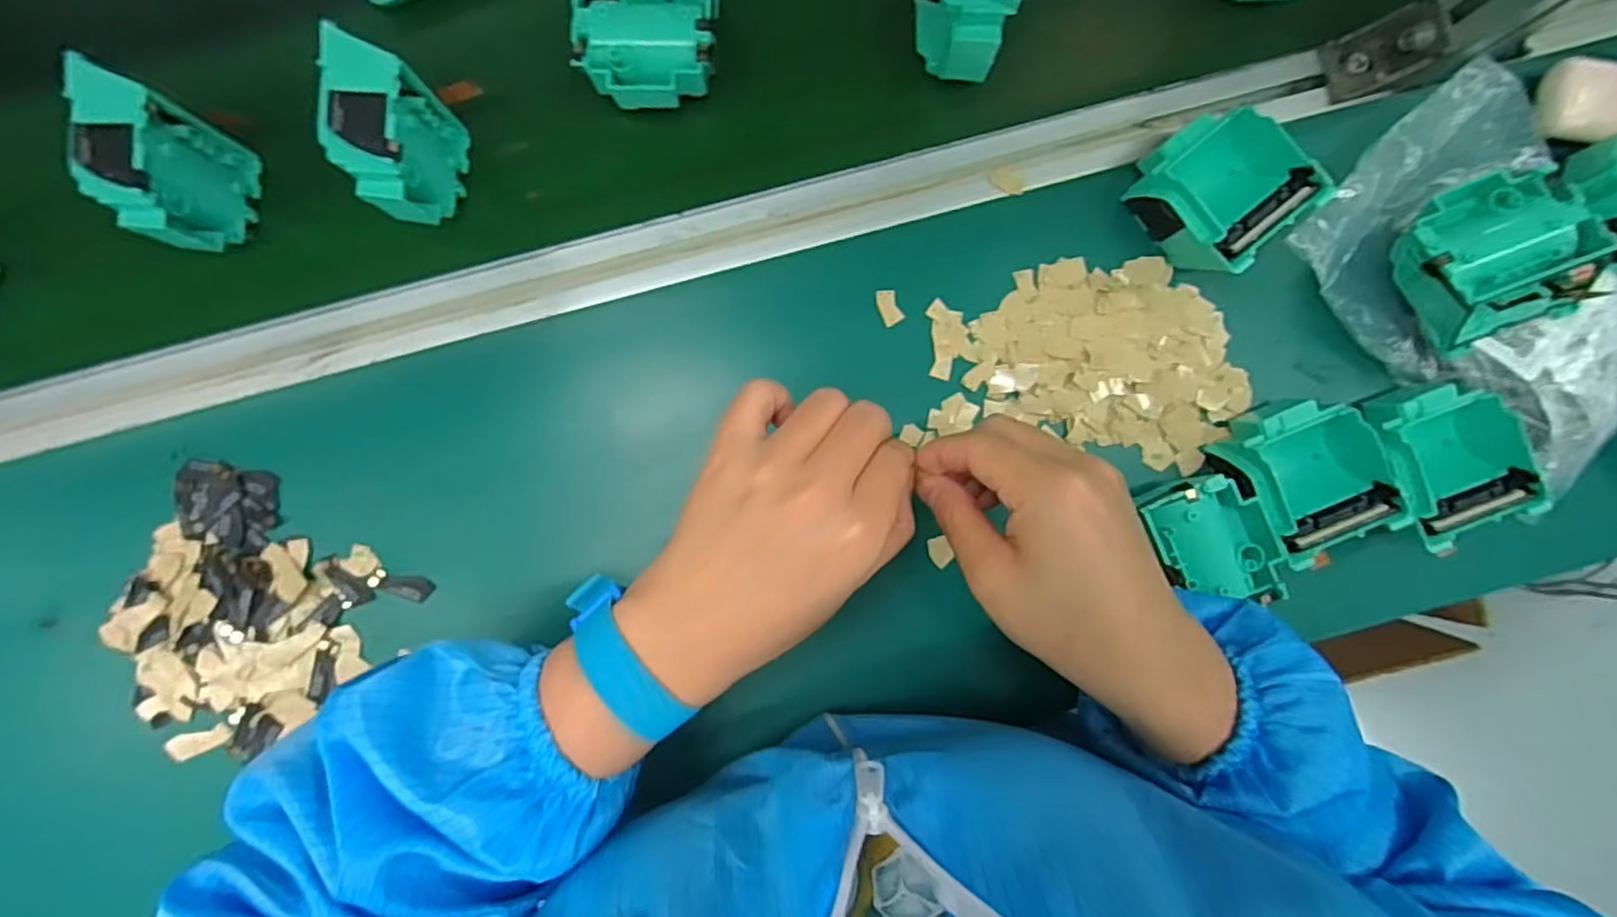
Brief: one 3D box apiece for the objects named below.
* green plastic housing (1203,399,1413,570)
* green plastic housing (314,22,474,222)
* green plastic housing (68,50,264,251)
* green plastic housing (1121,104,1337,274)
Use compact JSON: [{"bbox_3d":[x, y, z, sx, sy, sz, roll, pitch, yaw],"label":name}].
[{"bbox_3d":[0.272,0.012,0.380,0.074,0.033,0.084,-22,90,-1],"label":"green plastic housing"},{"bbox_3d":[-0.219,-0.166,0.369,0.038,0.078,0.073,4,90,-1],"label":"green plastic housing"},{"bbox_3d":[-0.340,-0.152,0.372,0.039,0.086,0.077,5,90,-1],"label":"green plastic housing"},{"bbox_3d":[0.227,-0.148,0.383,0.071,0.040,0.077,-38,91,-1],"label":"green plastic housing"}]

